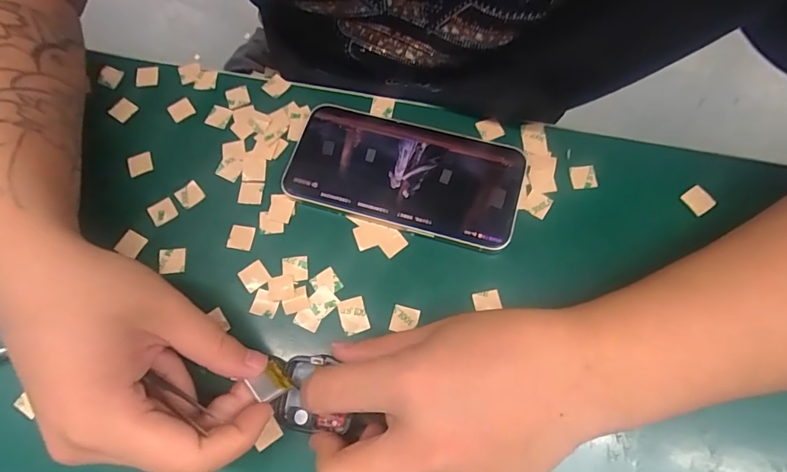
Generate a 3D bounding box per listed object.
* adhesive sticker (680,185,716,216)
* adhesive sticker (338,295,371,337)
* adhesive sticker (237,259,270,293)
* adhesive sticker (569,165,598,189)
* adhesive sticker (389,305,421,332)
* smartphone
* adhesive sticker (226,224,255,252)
[{"bbox_3d":[0.188,-0.022,0.276,0.014,0.005,0.016,-29,73,-8],"label":"adhesive sticker"},{"bbox_3d":[-0.023,0.046,0.259,0.015,0.004,0.021,-18,72,-1],"label":"adhesive sticker"},{"bbox_3d":[-0.084,0.024,0.270,0.016,0.004,0.015,-33,75,-9],"label":"adhesive sticker"},{"bbox_3d":[0.121,-0.037,0.285,0.016,0.004,0.016,-6,75,5],"label":"adhesive sticker"},{"bbox_3d":[0.006,0.048,0.258,0.015,0.004,0.014,12,77,6],"label":"adhesive sticker"},{"bbox_3d":[0.007,-0.042,0.284,0.144,0.010,0.076,17,73,7],"label":"smartphone"},{"bbox_3d":[-0.095,0.001,0.279,0.015,0.004,0.016,9,73,2],"label":"adhesive sticker"}]

